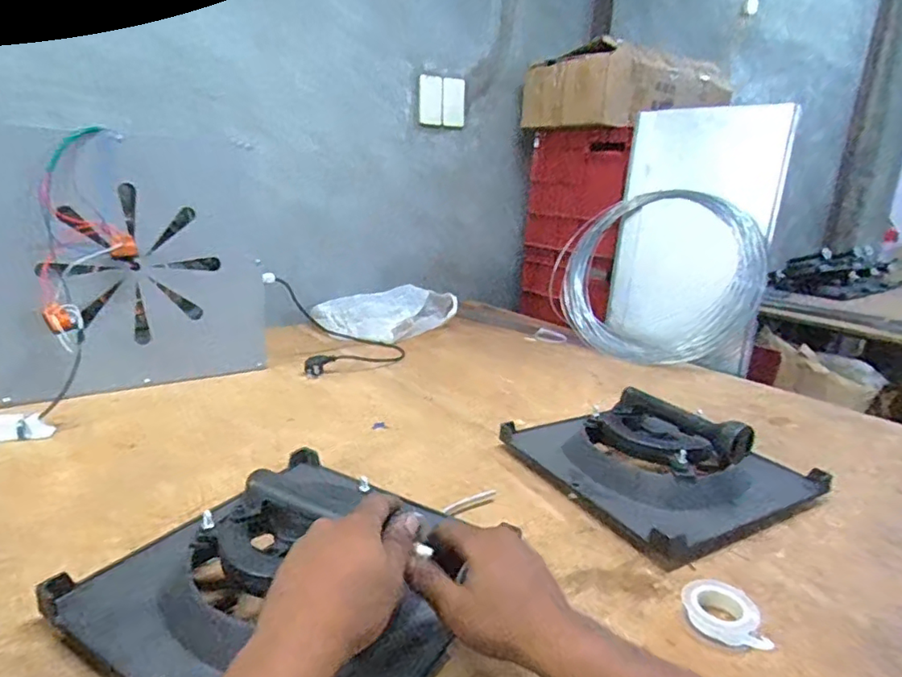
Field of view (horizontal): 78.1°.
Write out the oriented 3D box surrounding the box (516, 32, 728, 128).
[{"bbox_3d":[0.484,-0.687,1.590,0.463,0.182,0.360,-8,19,-34],"label":"box"}]

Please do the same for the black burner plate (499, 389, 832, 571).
[{"bbox_3d":[0.271,0.131,0.723,0.286,0.101,0.278,-6,18,-29],"label":"black burner plate"}]

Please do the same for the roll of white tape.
[{"bbox_3d":[0.237,0.238,0.489,0.063,0.019,0.066,3,16,-1],"label":"roll of white tape"}]

